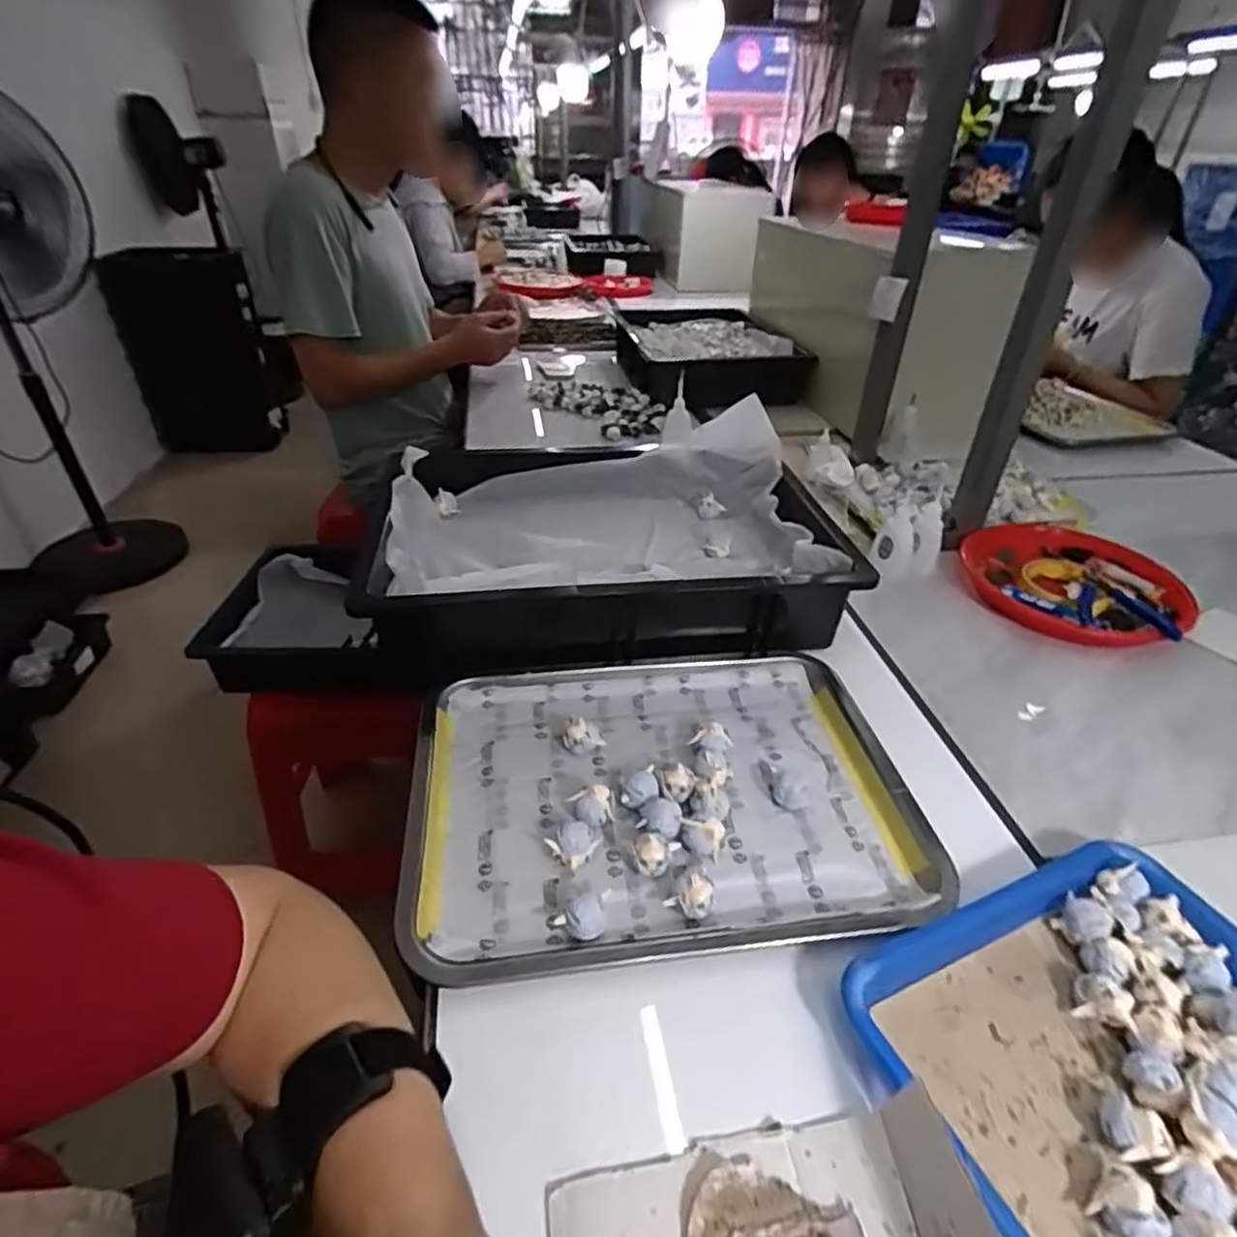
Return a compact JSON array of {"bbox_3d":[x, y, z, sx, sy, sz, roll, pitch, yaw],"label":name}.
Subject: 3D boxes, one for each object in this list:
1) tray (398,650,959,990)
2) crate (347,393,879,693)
[{"bbox_3d":[0.030,0.122,0.495,0.349,0.030,0.269,-5,35,-7],"label":"tray"},{"bbox_3d":[-0.022,-0.104,0.728,0.440,0.124,0.384,-4,35,-6],"label":"crate"}]

